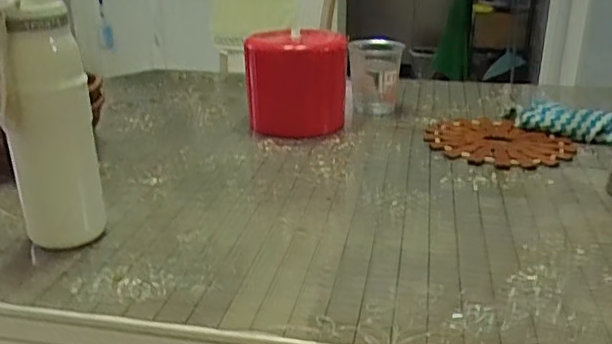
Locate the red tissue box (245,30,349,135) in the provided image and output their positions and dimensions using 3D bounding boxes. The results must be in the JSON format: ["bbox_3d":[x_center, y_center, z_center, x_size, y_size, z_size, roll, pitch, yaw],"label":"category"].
[{"bbox_3d":[-0.013,-0.131,0.878,0.140,0.136,0.137,-4,23,-7],"label":"red tissue box"}]

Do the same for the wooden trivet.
[{"bbox_3d":[0.253,-0.045,0.829,0.174,0.006,0.189,-1,23,0],"label":"wooden trivet"}]

